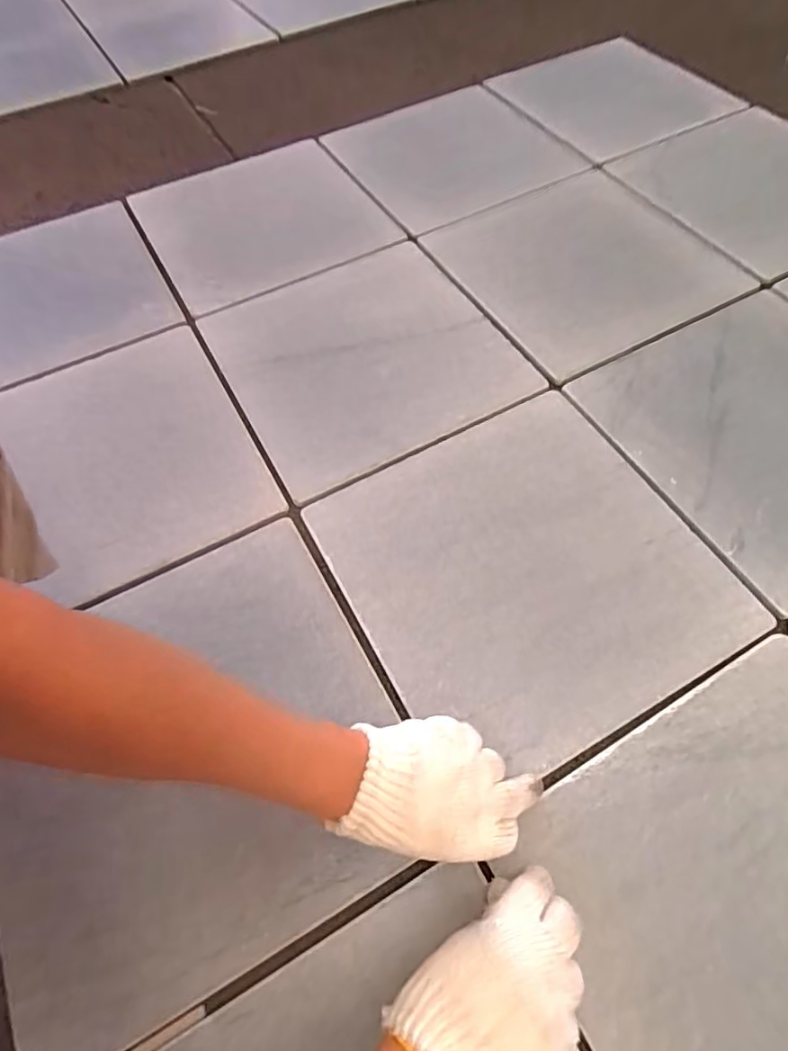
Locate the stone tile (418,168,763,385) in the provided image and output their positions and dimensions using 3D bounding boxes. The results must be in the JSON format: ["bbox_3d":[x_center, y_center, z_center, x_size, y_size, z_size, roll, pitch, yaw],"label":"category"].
[{"bbox_3d":[0.236,-0.336,0.702,0.307,0.022,0.294,-26,63,-12],"label":"stone tile"}]

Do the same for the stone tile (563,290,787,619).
[{"bbox_3d":[0.386,-0.102,0.571,0.300,0.021,0.303,-26,63,-12],"label":"stone tile"}]

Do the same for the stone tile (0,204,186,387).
[{"bbox_3d":[-0.465,-0.297,0.713,0.308,0.022,0.297,-27,63,-12],"label":"stone tile"}]

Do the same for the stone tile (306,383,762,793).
[{"bbox_3d":[0.111,0.036,0.500,0.293,0.011,0.298,-26,63,-12],"label":"stone tile"}]

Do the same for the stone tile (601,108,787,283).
[{"bbox_3d":[0.511,-0.475,0.772,0.299,0.012,0.303,-25,63,-12],"label":"stone tile"}]

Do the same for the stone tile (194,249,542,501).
[{"bbox_3d":[-0.037,-0.196,0.639,0.299,0.012,0.298,-26,63,-12],"label":"stone tile"}]

